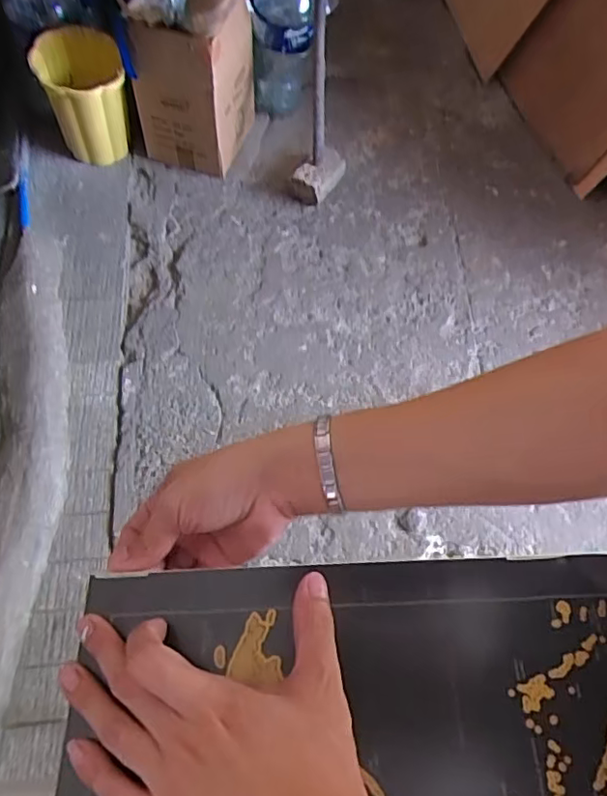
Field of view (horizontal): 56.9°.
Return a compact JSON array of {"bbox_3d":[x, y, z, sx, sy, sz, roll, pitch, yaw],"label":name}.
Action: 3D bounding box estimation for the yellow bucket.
[{"bbox_3d":[-0.557,-0.773,1.466,0.199,0.277,0.247,-16,63,-9],"label":"yellow bucket"}]

